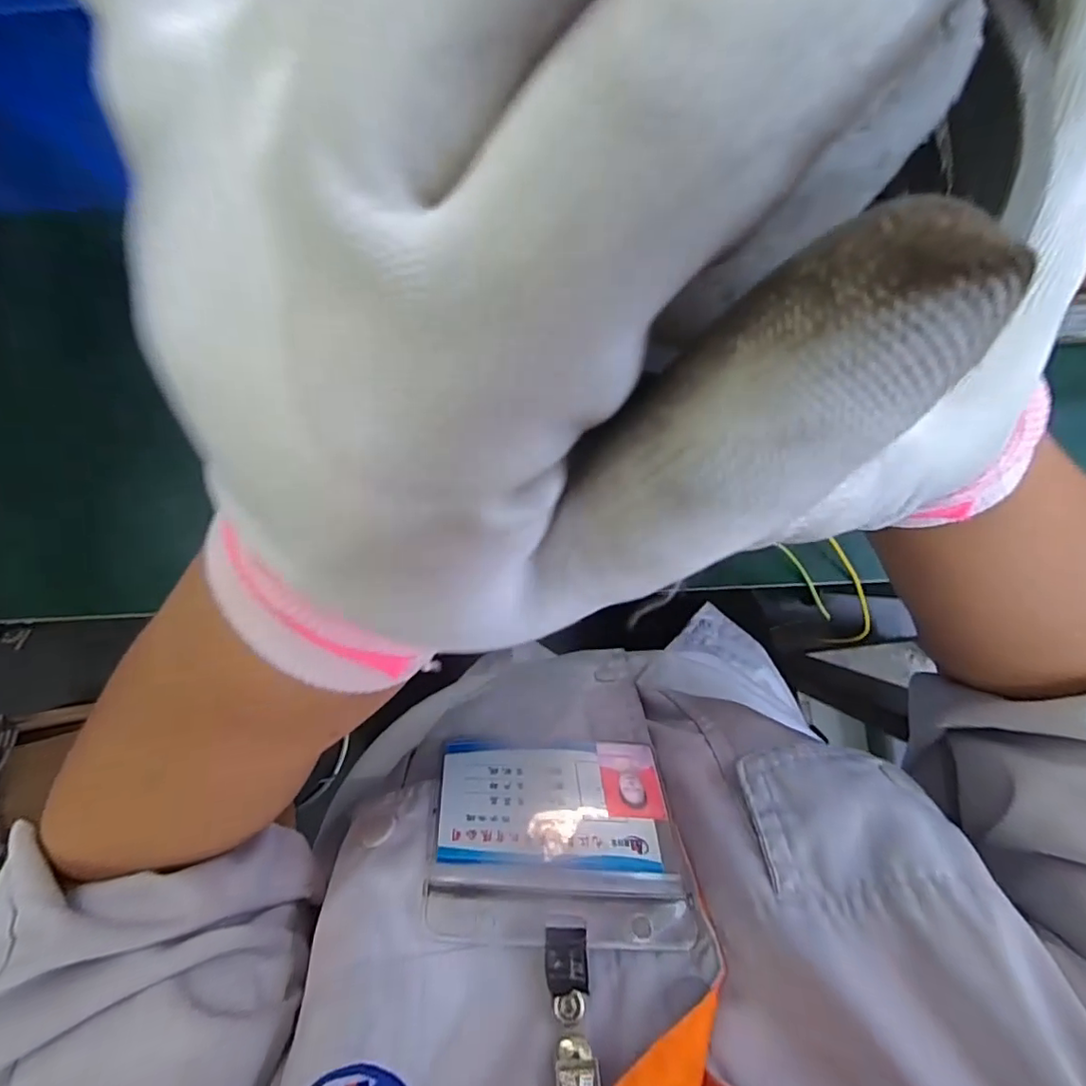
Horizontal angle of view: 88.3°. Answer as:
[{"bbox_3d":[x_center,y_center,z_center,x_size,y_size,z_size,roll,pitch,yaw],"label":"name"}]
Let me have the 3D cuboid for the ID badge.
[{"bbox_3d":[0.006,0.113,0.220,0.095,0.077,0.007,7,128,-10],"label":"ID badge"}]

